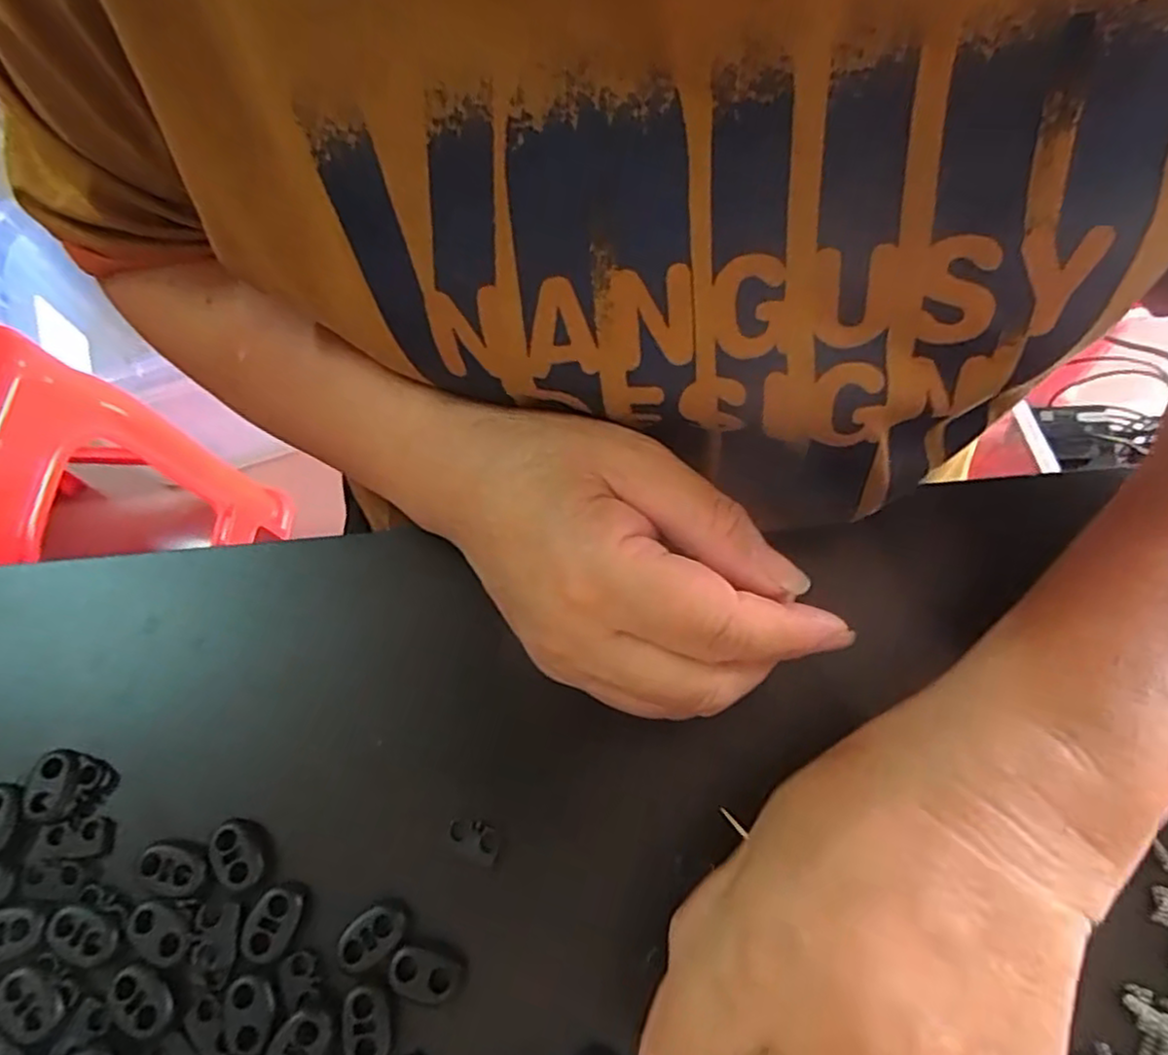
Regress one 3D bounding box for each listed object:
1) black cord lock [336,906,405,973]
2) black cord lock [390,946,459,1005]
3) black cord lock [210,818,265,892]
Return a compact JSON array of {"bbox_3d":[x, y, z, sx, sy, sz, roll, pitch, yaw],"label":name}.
[{"bbox_3d":[-0.063,0.120,0.202,0.019,0.004,0.012,-36,72,-16],"label":"black cord lock"},{"bbox_3d":[-0.046,0.128,0.198,0.019,0.004,0.011,15,67,5],"label":"black cord lock"},{"bbox_3d":[-0.106,0.100,0.213,0.012,0.009,0.021,-35,72,-15],"label":"black cord lock"}]

